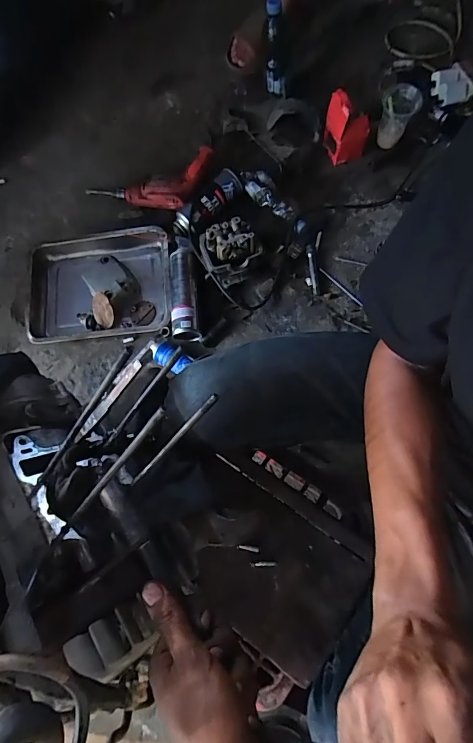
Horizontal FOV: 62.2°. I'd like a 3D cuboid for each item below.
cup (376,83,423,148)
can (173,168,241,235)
[{"bbox_3d":[0.380,-0.606,0.929,0.079,0.124,0.077,-1,70,2],"label":"cup"},{"bbox_3d":[-0.072,-0.402,0.926,0.192,0.063,0.065,-37,73,-11],"label":"can"}]

